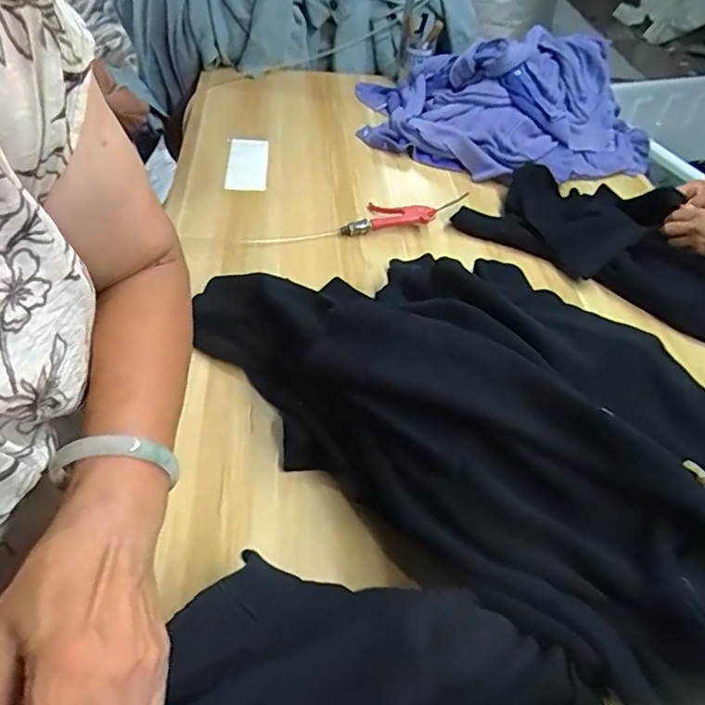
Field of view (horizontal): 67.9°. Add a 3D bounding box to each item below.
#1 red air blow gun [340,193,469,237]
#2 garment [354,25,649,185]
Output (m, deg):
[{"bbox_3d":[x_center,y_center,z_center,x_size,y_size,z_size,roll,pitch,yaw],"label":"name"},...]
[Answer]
[{"bbox_3d":[0.094,-0.258,0.955,0.241,0.025,0.087,-10,50,-14],"label":"red air blow gun"},{"bbox_3d":[0.314,-0.545,1.131,0.646,0.182,0.354,23,50,15],"label":"garment"}]

